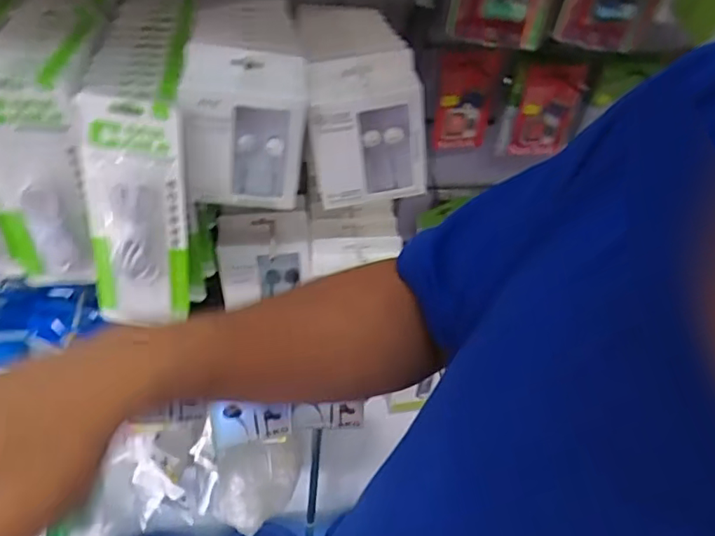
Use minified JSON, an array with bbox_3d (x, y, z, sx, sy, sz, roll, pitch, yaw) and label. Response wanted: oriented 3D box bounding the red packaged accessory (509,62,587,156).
[{"bbox_3d":[0.249,-0.208,0.724,0.093,0.121,0.012,-9,43,-17],"label":"red packaged accessory"}]

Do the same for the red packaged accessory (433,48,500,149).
[{"bbox_3d":[0.139,-0.214,0.708,0.085,0.136,0.014,-10,44,-18],"label":"red packaged accessory"}]

